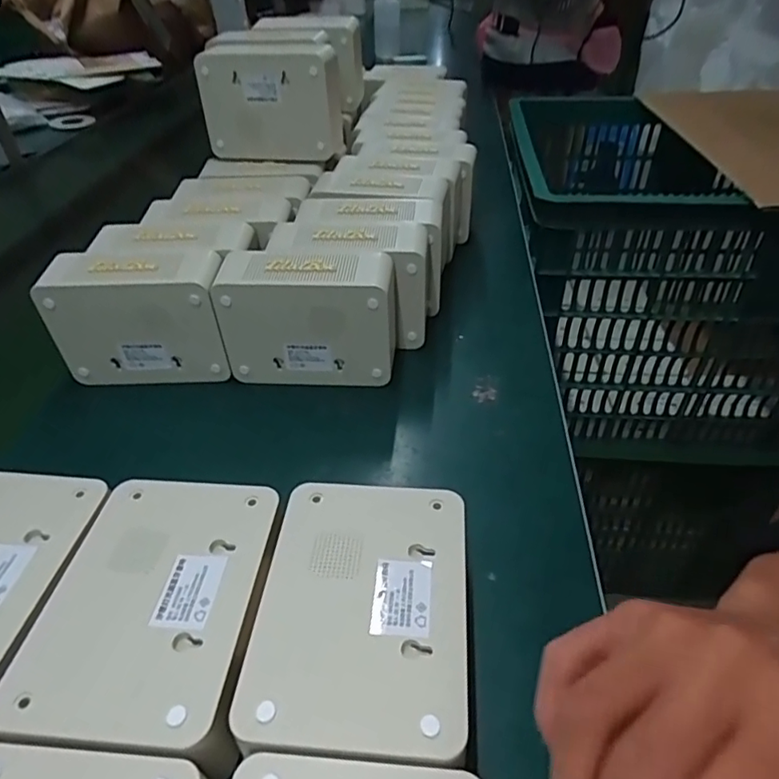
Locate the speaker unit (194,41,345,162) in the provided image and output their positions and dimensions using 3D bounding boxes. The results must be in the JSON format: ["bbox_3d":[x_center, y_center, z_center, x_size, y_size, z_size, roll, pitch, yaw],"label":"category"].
[{"bbox_3d":[-0.123,-0.311,0.611,0.149,0.115,0.064,7,41,10],"label":"speaker unit"}]

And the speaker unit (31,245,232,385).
[{"bbox_3d":[-0.212,-0.062,0.482,0.140,0.104,0.057,-3,40,-1],"label":"speaker unit"}]

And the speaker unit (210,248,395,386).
[{"bbox_3d":[-0.068,-0.060,0.476,0.141,0.106,0.054,2,40,4],"label":"speaker unit"}]

